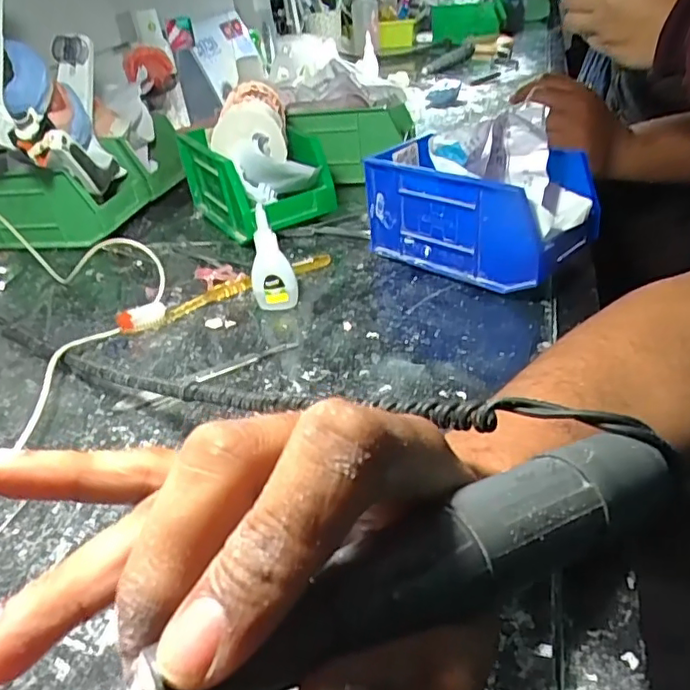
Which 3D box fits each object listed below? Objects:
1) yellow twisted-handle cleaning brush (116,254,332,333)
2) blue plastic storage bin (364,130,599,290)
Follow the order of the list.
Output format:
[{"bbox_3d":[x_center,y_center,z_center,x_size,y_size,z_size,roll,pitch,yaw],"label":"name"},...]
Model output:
[{"bbox_3d":[-0.098,-0.050,0.497,0.191,0.020,0.017,-22,37,-20],"label":"yellow twisted-handle cleaning brush"},{"bbox_3d":[0.108,-0.110,0.485,0.176,0.091,0.091,21,43,34],"label":"blue plastic storage bin"}]

